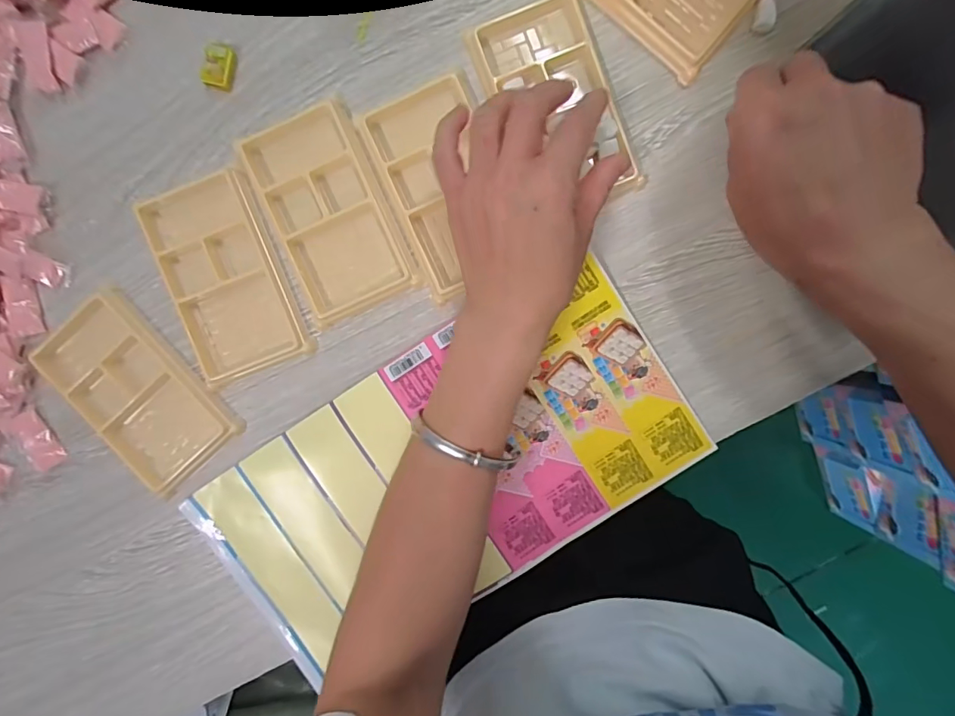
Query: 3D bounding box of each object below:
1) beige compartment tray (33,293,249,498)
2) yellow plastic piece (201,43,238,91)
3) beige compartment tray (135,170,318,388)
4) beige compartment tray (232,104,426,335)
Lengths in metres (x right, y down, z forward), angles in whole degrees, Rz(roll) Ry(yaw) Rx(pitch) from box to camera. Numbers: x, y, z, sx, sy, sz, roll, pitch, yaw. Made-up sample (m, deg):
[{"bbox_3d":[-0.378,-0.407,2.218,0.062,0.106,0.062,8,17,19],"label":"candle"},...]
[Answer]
[{"bbox_3d":[-0.235,0.024,0.337,0.075,0.011,0.133,-43,92,4],"label":"beige compartment tray"},{"bbox_3d":[-0.171,-0.192,0.322,0.018,0.010,0.026,13,94,1],"label":"yellow plastic piece"},{"bbox_3d":[-0.173,-0.056,0.337,0.076,0.010,0.136,-20,93,3],"label":"beige compartment tray"},{"bbox_3d":[-0.101,-0.100,0.332,0.078,0.011,0.139,-24,93,3],"label":"beige compartment tray"}]

